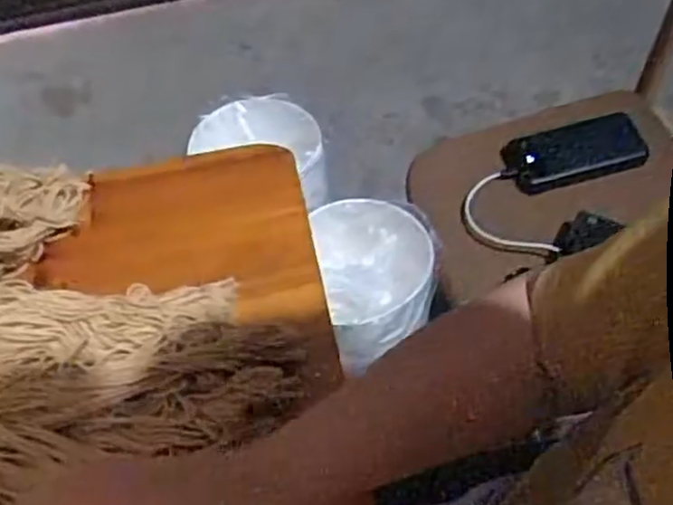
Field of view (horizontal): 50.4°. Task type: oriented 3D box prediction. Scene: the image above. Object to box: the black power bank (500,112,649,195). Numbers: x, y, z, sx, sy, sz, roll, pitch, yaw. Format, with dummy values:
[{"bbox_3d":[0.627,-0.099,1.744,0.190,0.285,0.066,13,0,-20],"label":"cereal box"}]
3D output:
[{"bbox_3d":[0.290,-0.125,0.882,0.162,0.035,0.073,-12,57,-5],"label":"black power bank"}]

